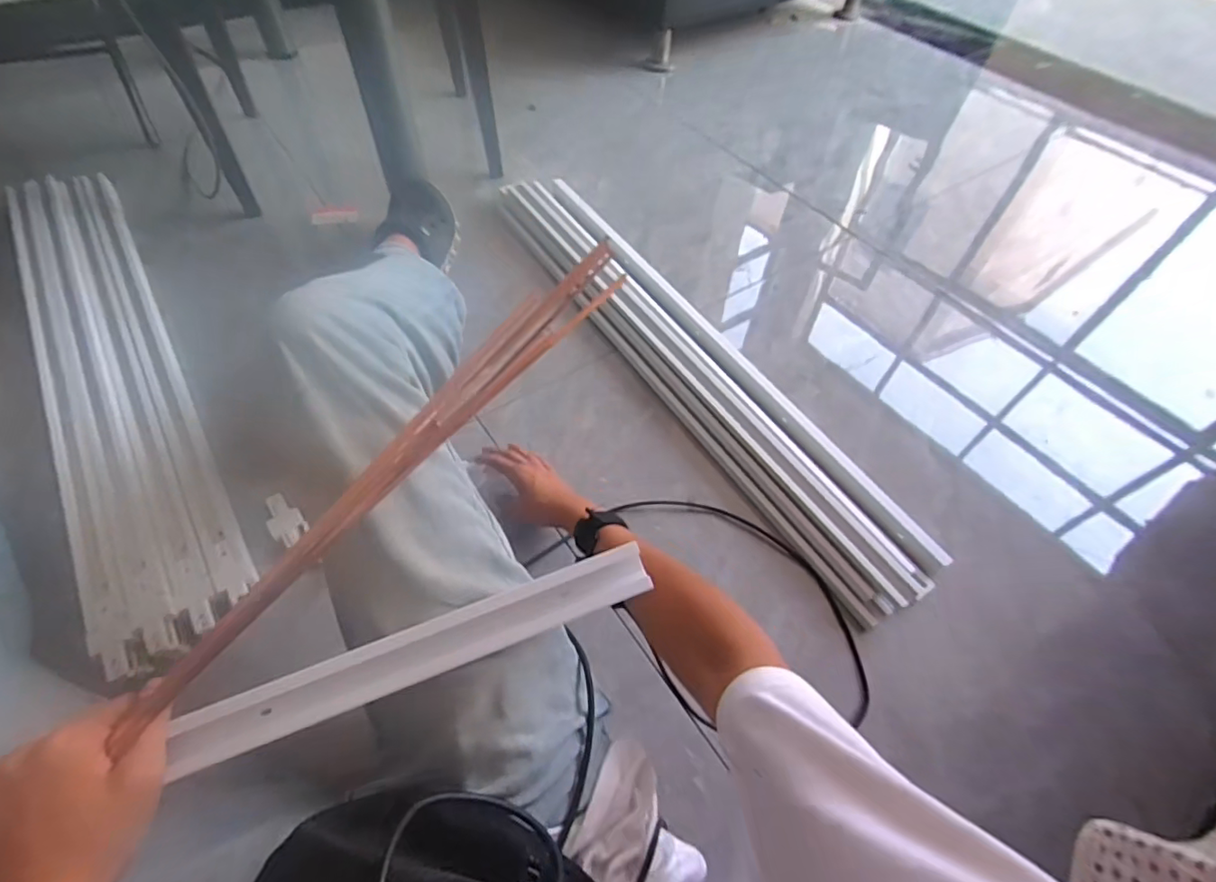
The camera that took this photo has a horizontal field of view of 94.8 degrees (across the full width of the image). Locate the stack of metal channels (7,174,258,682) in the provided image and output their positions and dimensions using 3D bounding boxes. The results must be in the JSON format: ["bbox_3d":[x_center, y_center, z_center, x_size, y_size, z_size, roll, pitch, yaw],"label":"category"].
[{"bbox_3d":[-0.682,-0.113,0.768,0.146,0.054,0.943,-29,61,-22],"label":"stack of metal channels"}]

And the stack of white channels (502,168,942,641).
[{"bbox_3d":[0.109,-0.117,0.818,0.135,0.044,0.839,-25,60,-20],"label":"stack of white channels"}]

